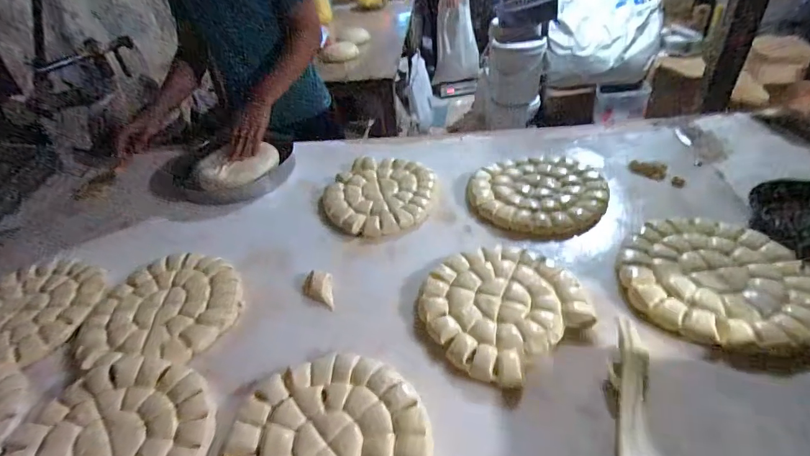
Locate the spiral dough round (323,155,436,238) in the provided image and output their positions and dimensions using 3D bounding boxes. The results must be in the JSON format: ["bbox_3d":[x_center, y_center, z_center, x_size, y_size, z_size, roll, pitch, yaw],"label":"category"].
[{"bbox_3d":[-0.061,-0.084,1.015,0.247,0.026,0.294,6,41,13],"label":"spiral dough round"}]

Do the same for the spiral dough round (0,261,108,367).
[{"bbox_3d":[-0.732,0.157,0.795,0.278,0.050,0.267,-8,39,-3],"label":"spiral dough round"}]

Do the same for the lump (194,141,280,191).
[{"bbox_3d":[-0.444,-0.166,1.139,0.218,0.069,0.097,-26,43,-23],"label":"lump"}]

